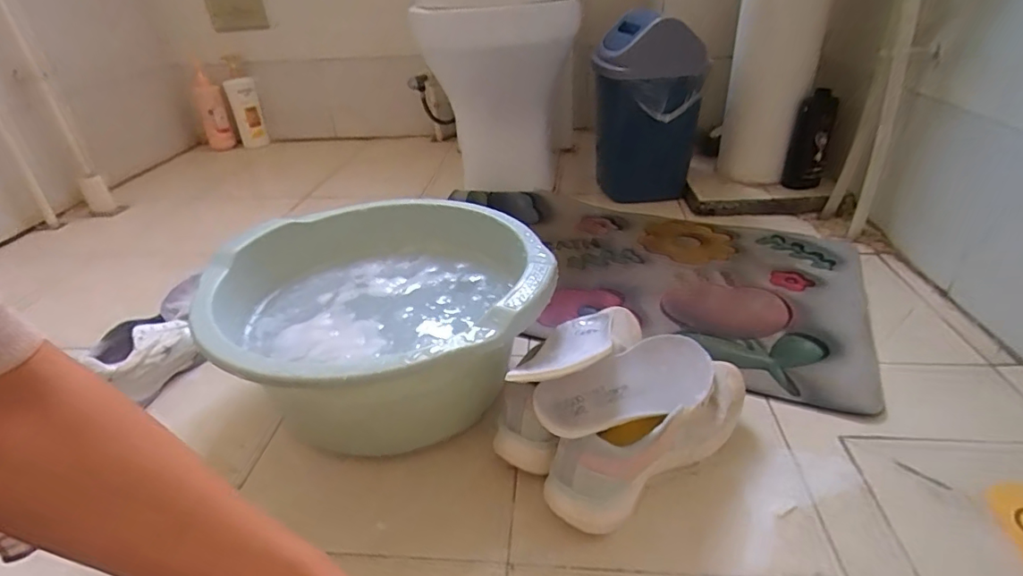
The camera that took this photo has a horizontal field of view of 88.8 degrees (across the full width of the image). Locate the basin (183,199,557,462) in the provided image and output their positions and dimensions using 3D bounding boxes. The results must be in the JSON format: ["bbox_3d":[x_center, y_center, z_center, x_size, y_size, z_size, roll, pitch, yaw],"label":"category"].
[{"bbox_3d":[-0.160,0.030,0.672,0.372,0.179,0.404,-2,33,1],"label":"basin"}]

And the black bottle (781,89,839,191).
[{"bbox_3d":[0.591,-0.284,1.036,0.068,0.197,0.058,13,36,25],"label":"black bottle"}]

